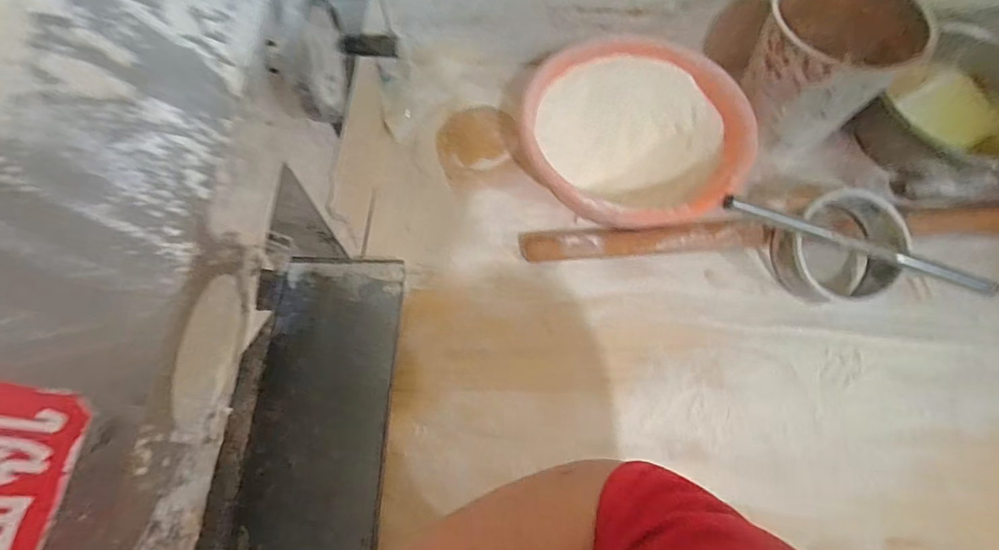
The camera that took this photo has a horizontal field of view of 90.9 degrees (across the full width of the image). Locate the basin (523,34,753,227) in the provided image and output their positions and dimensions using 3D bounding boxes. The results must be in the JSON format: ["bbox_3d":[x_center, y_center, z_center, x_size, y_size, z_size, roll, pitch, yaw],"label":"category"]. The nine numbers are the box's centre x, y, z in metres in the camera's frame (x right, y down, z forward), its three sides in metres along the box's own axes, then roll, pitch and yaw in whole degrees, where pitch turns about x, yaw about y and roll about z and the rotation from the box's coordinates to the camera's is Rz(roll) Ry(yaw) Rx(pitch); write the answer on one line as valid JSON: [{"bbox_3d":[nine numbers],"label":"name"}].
[{"bbox_3d":[0.158,-0.160,0.613,0.241,0.101,0.242,0,67,1],"label":"basin"}]

